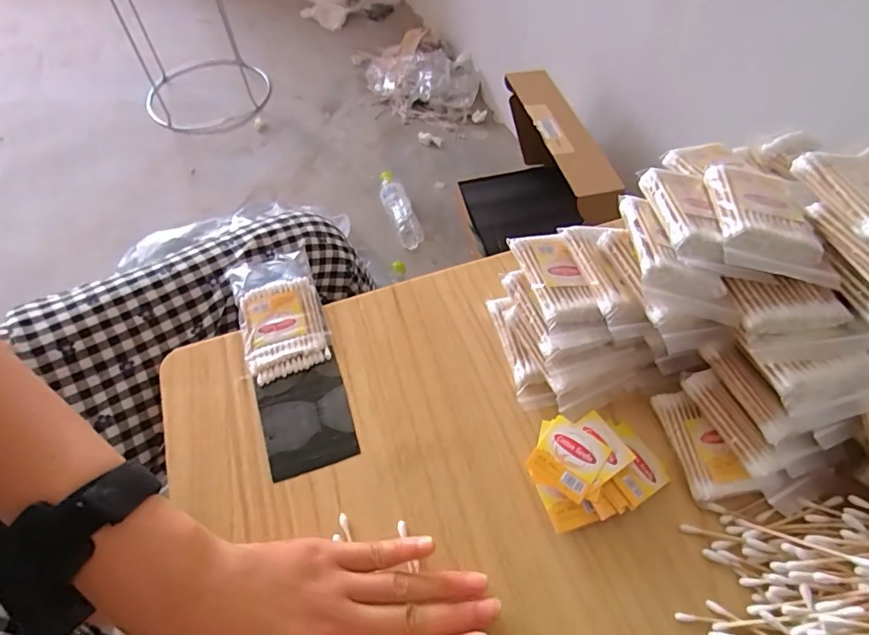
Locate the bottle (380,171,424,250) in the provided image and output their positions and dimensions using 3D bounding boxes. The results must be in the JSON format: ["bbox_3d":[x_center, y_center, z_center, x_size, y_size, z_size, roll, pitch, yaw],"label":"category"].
[{"bbox_3d":[-0.086,-0.261,1.162,0.051,0.050,0.221,-21,73,-11],"label":"bottle"}]

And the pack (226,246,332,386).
[{"bbox_3d":[-0.126,-0.006,0.391,0.065,0.011,0.116,-17,59,-9],"label":"pack"}]

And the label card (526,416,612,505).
[{"bbox_3d":[0.085,0.089,0.310,0.038,0.004,0.041,33,66,19],"label":"label card"}]

